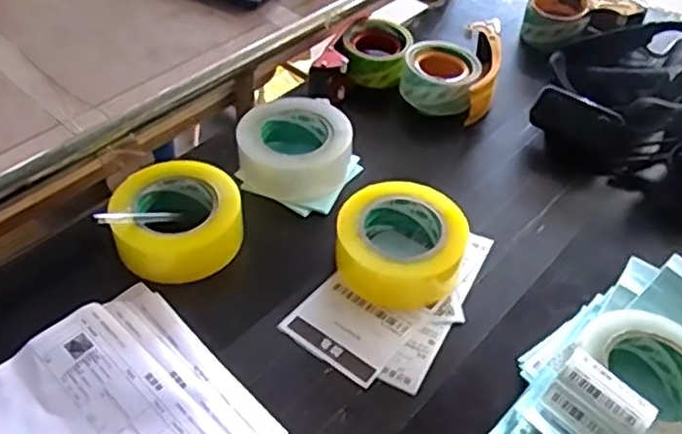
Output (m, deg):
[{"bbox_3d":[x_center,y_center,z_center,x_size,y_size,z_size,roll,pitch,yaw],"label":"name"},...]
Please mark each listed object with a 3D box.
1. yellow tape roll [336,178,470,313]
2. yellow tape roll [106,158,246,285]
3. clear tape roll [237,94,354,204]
[{"bbox_3d":[0.059,0.022,0.641,0.111,0.057,0.118,2,45,-2],"label":"yellow tape roll"},{"bbox_3d":[-0.145,0.004,0.626,0.112,0.068,0.098,-4,46,-9],"label":"yellow tape roll"},{"bbox_3d":[-0.044,-0.068,0.707,0.105,0.063,0.109,2,45,-2],"label":"clear tape roll"}]

